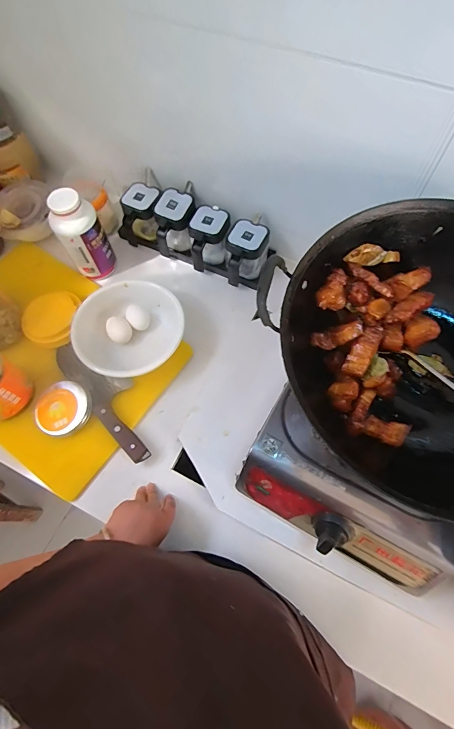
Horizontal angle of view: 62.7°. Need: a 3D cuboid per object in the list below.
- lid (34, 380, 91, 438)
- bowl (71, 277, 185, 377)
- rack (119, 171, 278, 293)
[{"bbox_3d":[-0.282,0.074,0.636,0.088,0.028,0.088,-2,69,4],"label":"lid"},{"bbox_3d":[-0.172,-0.059,0.669,0.182,0.064,0.181,-1,66,2],"label":"bowl"},{"bbox_3d":[-0.065,-0.266,0.750,0.323,0.093,0.117,26,70,12],"label":"rack"}]

